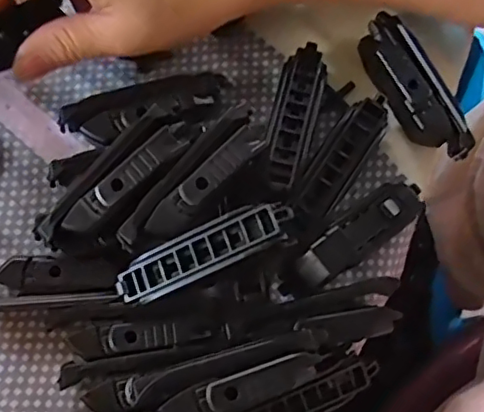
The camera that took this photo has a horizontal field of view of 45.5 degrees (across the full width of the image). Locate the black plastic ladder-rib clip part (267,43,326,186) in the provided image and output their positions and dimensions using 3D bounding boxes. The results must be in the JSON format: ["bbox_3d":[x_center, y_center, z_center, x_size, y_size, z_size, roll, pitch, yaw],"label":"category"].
[{"bbox_3d":[0.025,-0.044,0.271,0.021,0.014,0.074,14,80,3],"label":"black plastic ladder-rib clip part"}]

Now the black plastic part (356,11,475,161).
[{"bbox_3d":[0.083,-0.058,0.281,0.023,0.017,0.078,-27,80,-4],"label":"black plastic part"}]

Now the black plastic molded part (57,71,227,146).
[{"bbox_3d":[-0.047,-0.045,0.279,0.079,0.021,0.025,-16,80,-2],"label":"black plastic molded part"}]

